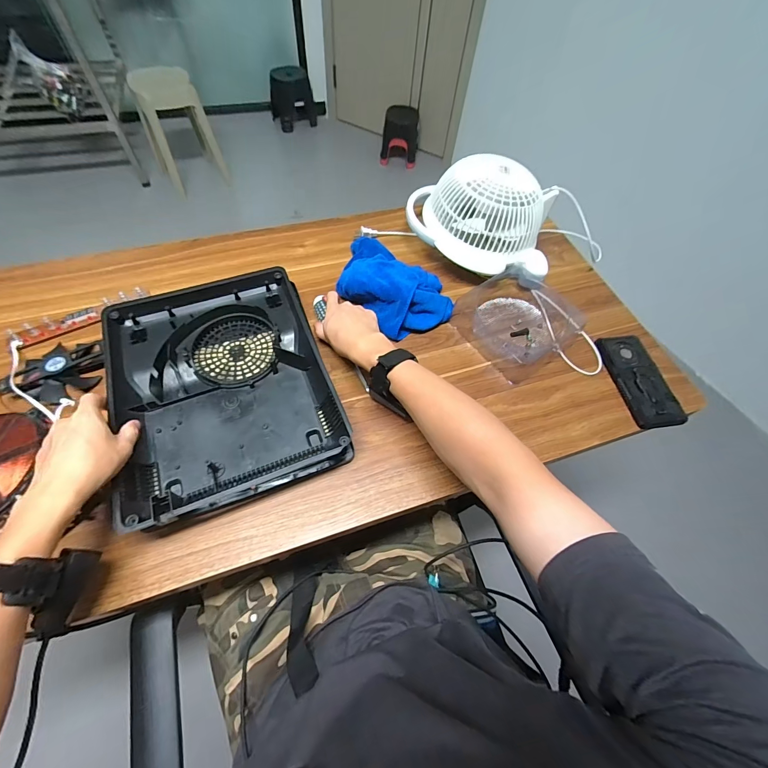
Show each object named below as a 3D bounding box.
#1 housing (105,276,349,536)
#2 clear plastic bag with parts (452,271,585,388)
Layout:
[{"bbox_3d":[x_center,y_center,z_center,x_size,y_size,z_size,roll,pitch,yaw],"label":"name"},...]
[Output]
[{"bbox_3d":[-0.228,-0.008,0.517,0.270,0.051,0.340,-19,63,-15],"label":"housing"},{"bbox_3d":[0.229,-0.115,0.630,0.186,0.038,0.183,-28,66,-19],"label":"clear plastic bag with parts"}]

